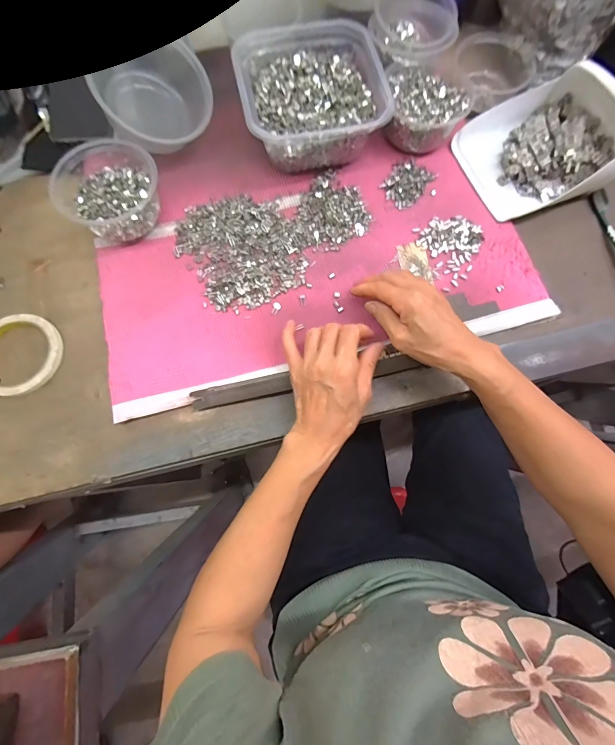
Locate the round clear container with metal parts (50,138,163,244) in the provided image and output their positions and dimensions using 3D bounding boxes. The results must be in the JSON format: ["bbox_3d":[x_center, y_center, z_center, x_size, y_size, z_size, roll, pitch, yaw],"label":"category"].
[{"bbox_3d":[-0.236,-0.215,0.425,0.103,0.061,0.104,0,78,-1],"label":"round clear container with metal parts"}]

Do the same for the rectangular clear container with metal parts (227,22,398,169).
[{"bbox_3d":[0.004,-0.357,0.455,0.176,0.067,0.176,-7,78,-3],"label":"rectangular clear container with metal parts"}]

